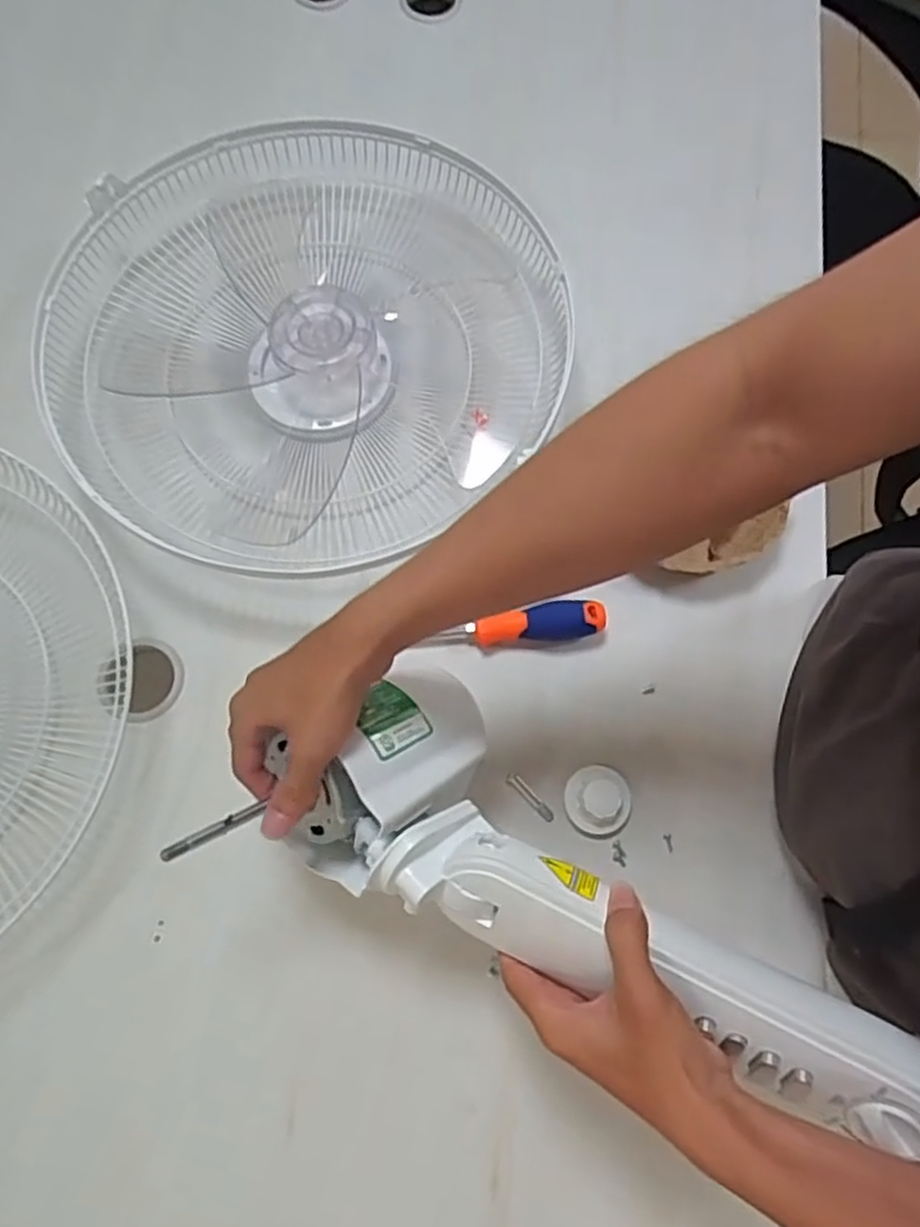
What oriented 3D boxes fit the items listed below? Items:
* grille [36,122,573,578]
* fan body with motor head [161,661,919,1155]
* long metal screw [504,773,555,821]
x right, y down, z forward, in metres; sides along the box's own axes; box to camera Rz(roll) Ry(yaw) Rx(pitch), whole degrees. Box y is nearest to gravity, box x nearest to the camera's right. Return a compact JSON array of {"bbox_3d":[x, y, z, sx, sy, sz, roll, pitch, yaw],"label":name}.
[{"bbox_3d":[-0.130,-0.246,0.672,0.436,0.075,0.398,0,73,-1],"label":"grille"},{"bbox_3d":[0.095,0.168,0.433,0.434,0.087,0.148,25,74,15],"label":"fan body with motor head"},{"bbox_3d":[0.056,0.146,0.596,0.048,0.004,0.011,42,77,11],"label":"long metal screw"}]

